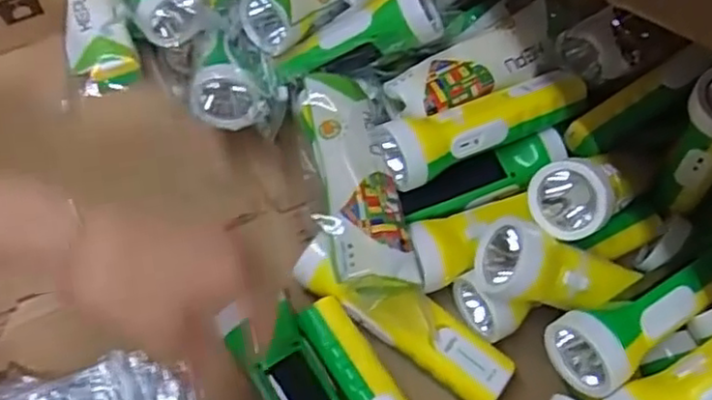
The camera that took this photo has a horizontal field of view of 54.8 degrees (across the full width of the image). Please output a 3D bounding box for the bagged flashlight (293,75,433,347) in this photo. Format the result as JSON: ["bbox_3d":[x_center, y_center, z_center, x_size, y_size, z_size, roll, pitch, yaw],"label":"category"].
[{"bbox_3d":[0.000,-0.006,0.493,0.060,0.047,0.188,-10,63,-7],"label":"bagged flashlight"}]

